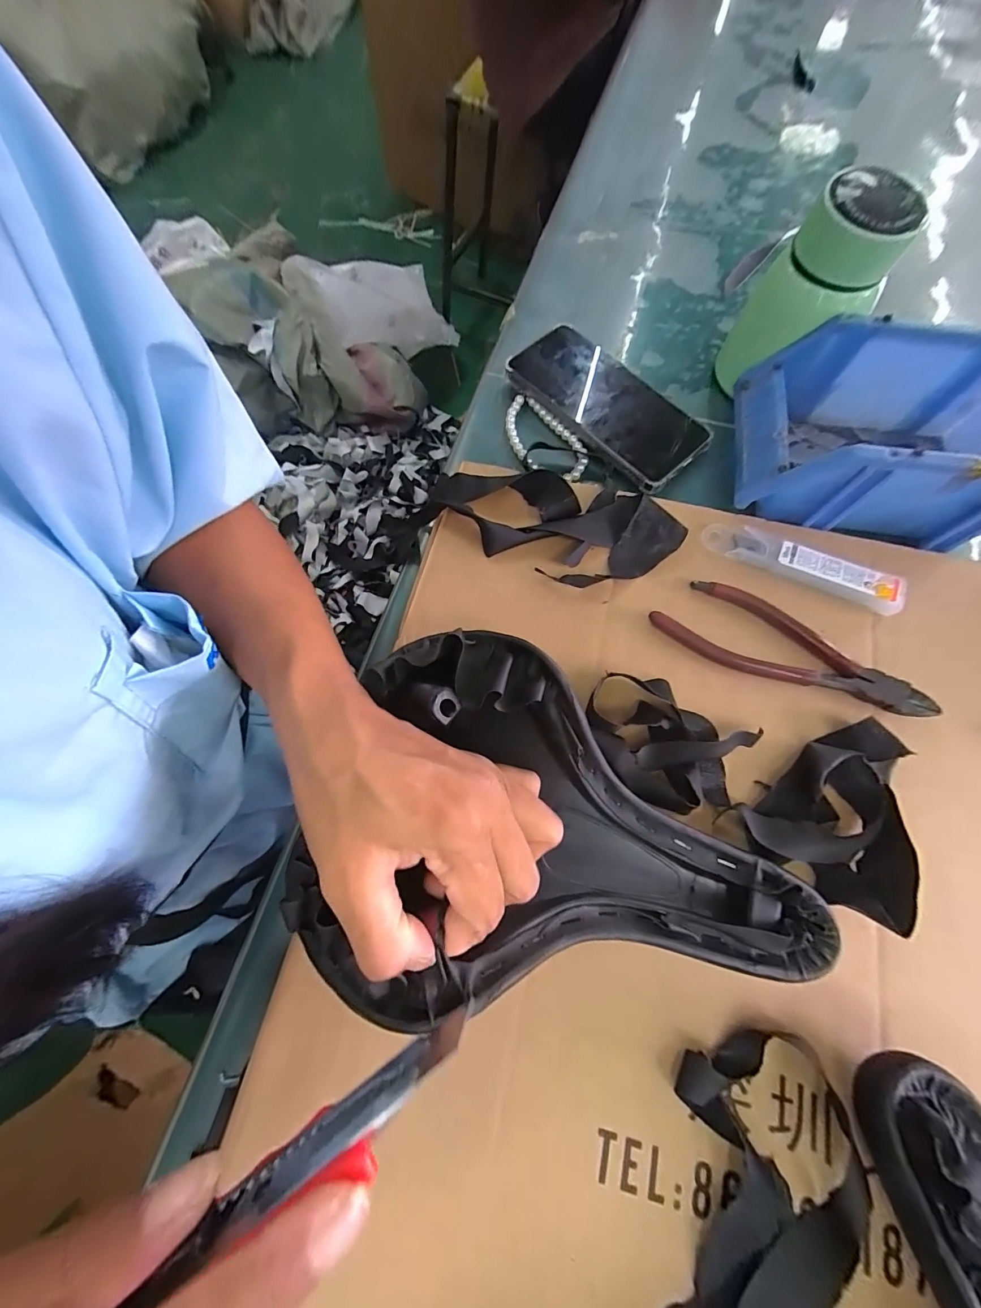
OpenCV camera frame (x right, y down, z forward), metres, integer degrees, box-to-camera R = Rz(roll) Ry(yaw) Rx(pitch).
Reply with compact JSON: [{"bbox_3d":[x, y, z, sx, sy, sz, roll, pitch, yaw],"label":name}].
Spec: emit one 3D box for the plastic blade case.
[{"bbox_3d":[0.208,-0.060,0.281,0.126,0.009,0.027,23,72,8],"label":"plastic blade case"}]

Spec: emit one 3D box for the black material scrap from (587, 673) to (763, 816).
[{"bbox_3d":[0.100,0.049,0.241,0.093,0.023,0.065,23,72,8],"label":"black material scrap"}]

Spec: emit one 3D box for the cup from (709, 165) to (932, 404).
[{"bbox_3d":[0.225,-0.247,0.305,0.067,0.125,0.065,0,71,0],"label":"cup"}]

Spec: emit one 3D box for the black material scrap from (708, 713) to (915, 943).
[{"bbox_3d":[0.193,0.080,0.230,0.088,0.020,0.098,32,74,10],"label":"black material scrap"}]

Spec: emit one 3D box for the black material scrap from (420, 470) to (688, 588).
[{"bbox_3d":[0.040,-0.090,0.290,0.176,0.022,0.079,9,71,3],"label":"black material scrap"}]

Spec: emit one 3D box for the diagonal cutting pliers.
[{"bbox_3d":[0.188,-0.002,0.263,0.166,0.009,0.050,25,73,9],"label":"diagonal cutting pliers"}]

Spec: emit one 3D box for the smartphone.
[{"bbox_3d":[0.092,-0.200,0.333,0.076,0.012,0.160,-41,76,-13],"label":"smartphone"}]

